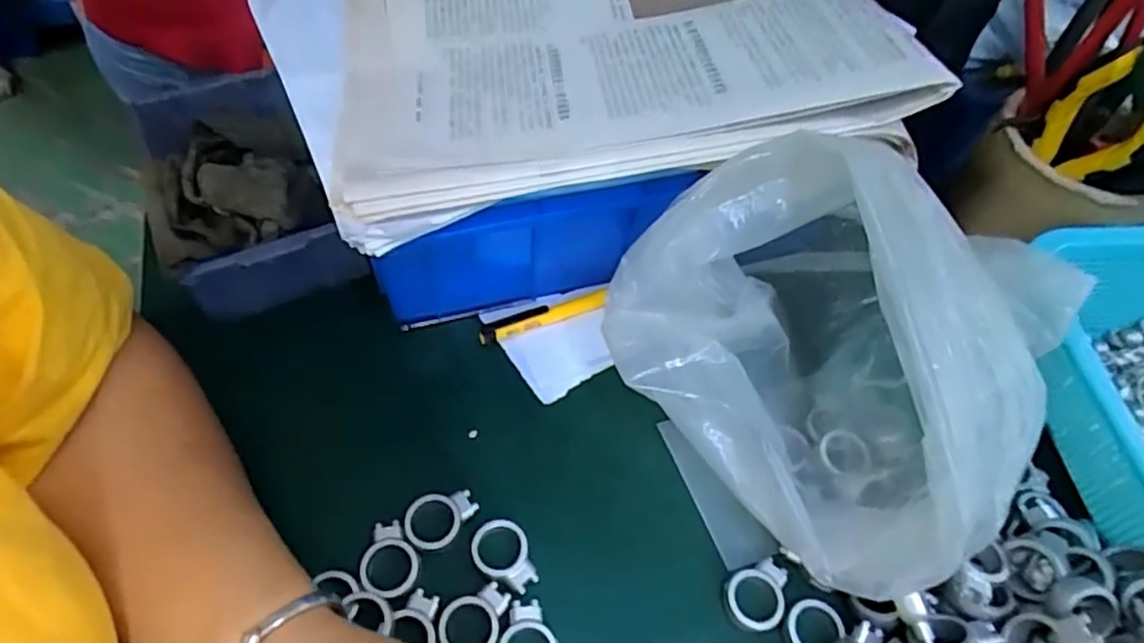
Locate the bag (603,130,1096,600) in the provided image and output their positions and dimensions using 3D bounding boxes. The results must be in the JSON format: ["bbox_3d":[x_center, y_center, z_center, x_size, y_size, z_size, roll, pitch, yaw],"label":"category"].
[{"bbox_3d":[0.119,0.005,0.292,0.160,0.161,0.153,39,62,21],"label":"bag"}]

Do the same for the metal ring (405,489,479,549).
[{"bbox_3d":[-0.062,0.092,0.310,0.034,0.004,0.025,-29,62,-21],"label":"metal ring"}]

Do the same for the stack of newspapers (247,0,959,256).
[{"bbox_3d":[-0.009,-0.152,0.361,0.315,0.034,0.251,-15,54,-2],"label":"stack of newspapers"}]

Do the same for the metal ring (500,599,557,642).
[{"bbox_3d":[-0.019,0.138,0.284,0.025,0.006,0.035,-5,56,-7],"label":"metal ring"}]

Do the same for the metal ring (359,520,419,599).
[{"bbox_3d":[-0.082,0.106,0.297,0.025,0.005,0.034,-7,56,-8],"label":"metal ring"}]

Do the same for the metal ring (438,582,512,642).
[{"bbox_3d":[-0.042,0.129,0.285,0.025,0.006,0.034,33,60,18],"label":"metal ring"}]

